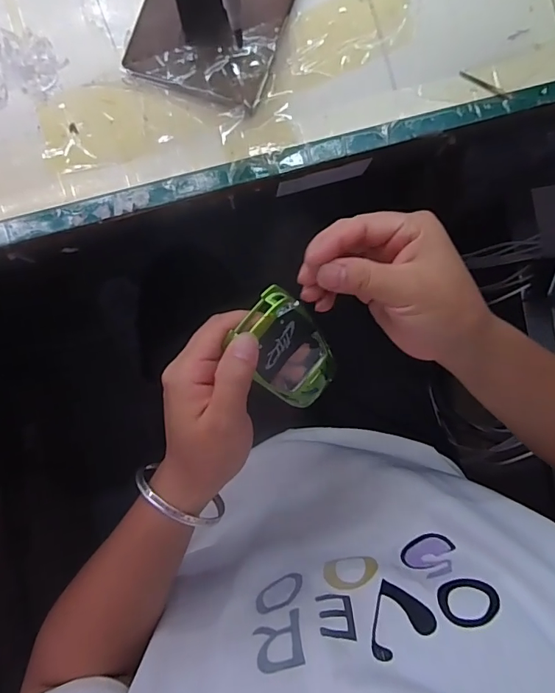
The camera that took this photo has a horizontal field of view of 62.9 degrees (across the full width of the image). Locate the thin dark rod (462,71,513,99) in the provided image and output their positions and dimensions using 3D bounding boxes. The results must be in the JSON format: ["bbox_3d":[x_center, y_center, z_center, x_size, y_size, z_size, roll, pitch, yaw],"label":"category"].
[{"bbox_3d":[0.159,-0.198,0.344,0.044,0.004,0.005,25,90,-3],"label":"thin dark rod"}]

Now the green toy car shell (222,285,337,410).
[{"bbox_3d":[0.009,0.007,0.282,0.045,0.019,0.094,-29,135,-2],"label":"green toy car shell"}]

